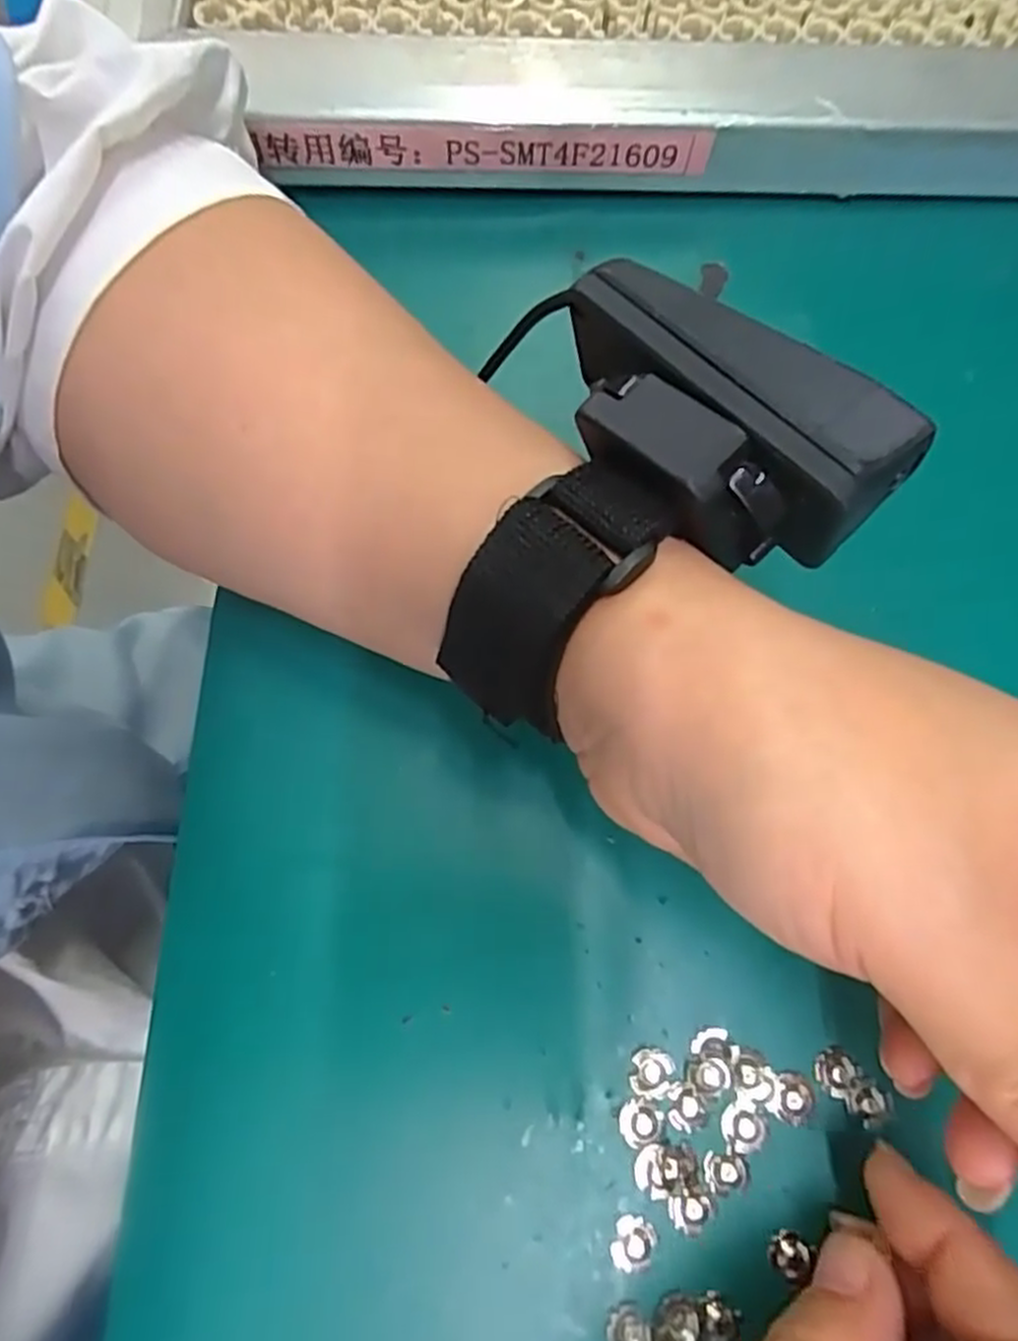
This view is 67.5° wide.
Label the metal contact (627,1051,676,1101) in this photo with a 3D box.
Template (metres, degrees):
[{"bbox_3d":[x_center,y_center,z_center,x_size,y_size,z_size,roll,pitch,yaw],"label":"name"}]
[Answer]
[{"bbox_3d":[0.034,0.096,0.181,0.010,0.004,0.010,0,71,-1],"label":"metal contact"}]

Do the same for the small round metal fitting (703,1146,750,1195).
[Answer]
[{"bbox_3d":[0.050,0.116,0.176,0.011,0.004,0.009,-4,72,-3],"label":"small round metal fitting"}]

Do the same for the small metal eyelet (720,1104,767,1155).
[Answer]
[{"bbox_3d":[0.055,0.107,0.177,0.010,0.004,0.009,41,75,11],"label":"small metal eyelet"}]

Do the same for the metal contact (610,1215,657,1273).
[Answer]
[{"bbox_3d":[0.028,0.129,0.171,0.010,0.004,0.011,0,71,-1],"label":"metal contact"}]

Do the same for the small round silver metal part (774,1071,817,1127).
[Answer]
[{"bbox_3d":[0.068,0.101,0.180,0.010,0.004,0.011,0,71,-1],"label":"small round silver metal part"}]

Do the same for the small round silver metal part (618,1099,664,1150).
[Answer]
[{"bbox_3d":[0.031,0.106,0.178,0.010,0.004,0.010,0,71,-1],"label":"small round silver metal part"}]

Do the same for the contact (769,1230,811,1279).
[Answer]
[{"bbox_3d":[0.063,0.131,0.171,0.007,0.004,0.008,39,75,11],"label":"contact"}]

